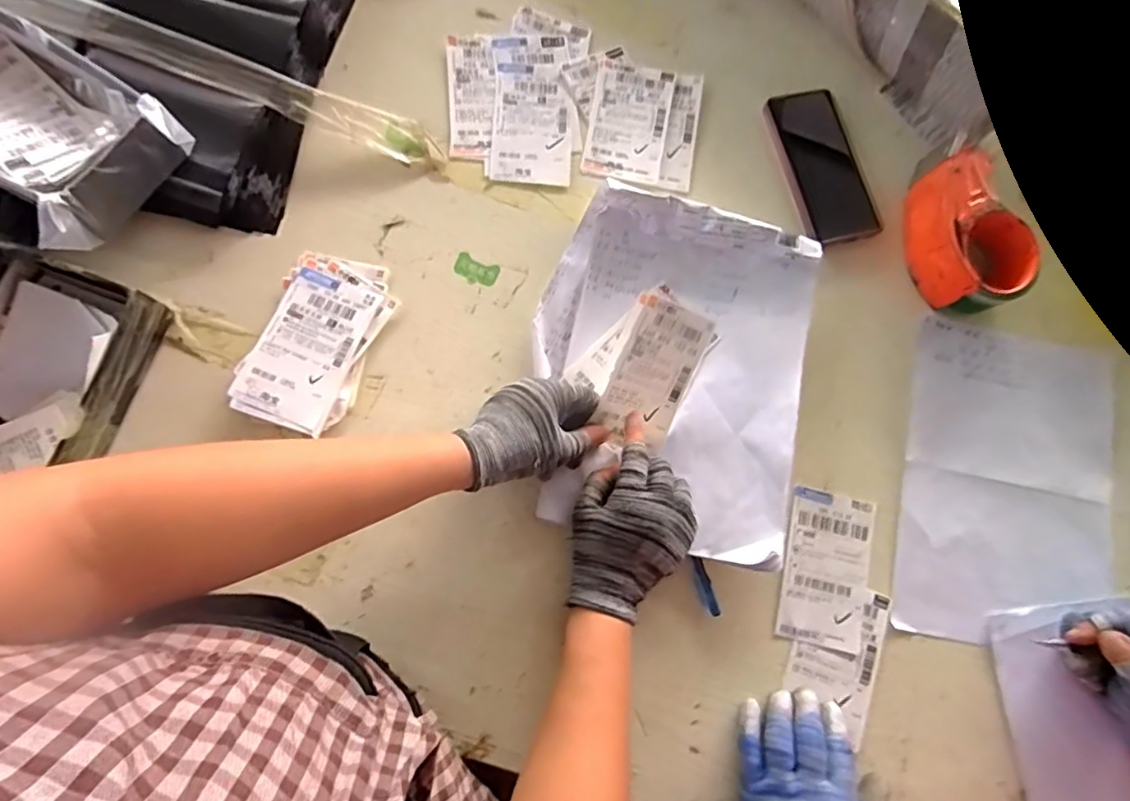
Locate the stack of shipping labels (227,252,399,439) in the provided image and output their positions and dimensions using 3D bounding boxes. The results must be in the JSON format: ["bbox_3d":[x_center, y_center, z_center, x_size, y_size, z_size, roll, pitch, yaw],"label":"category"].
[{"bbox_3d":[-0.212,-0.051,0.476,0.093,0.015,0.154,21,77,4],"label":"stack of shipping labels"}]

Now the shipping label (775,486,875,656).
[{"bbox_3d":[0.230,0.148,0.490,0.073,0.006,0.129,14,79,-1],"label":"shipping label"}]

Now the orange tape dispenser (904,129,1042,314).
[{"bbox_3d":[0.364,-0.160,0.518,0.080,0.057,0.157,-14,81,-6],"label":"orange tape dispenser"}]

